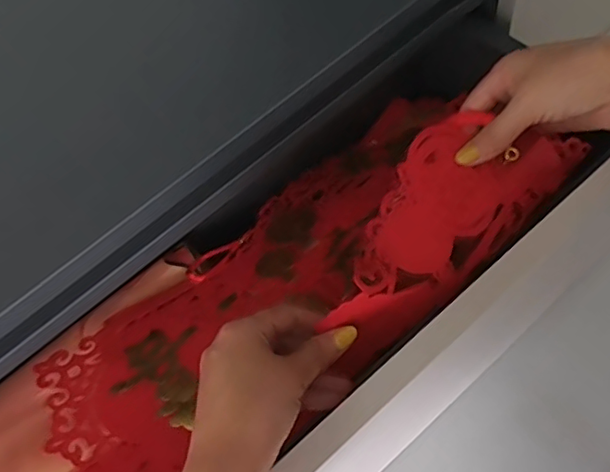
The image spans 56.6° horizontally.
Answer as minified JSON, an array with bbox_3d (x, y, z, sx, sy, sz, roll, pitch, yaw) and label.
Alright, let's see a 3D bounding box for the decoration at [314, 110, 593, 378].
[{"bbox_3d":[0.098,-0.017,0.395,0.247,0.054,0.080,-42,65,-19],"label":"decoration"}]

